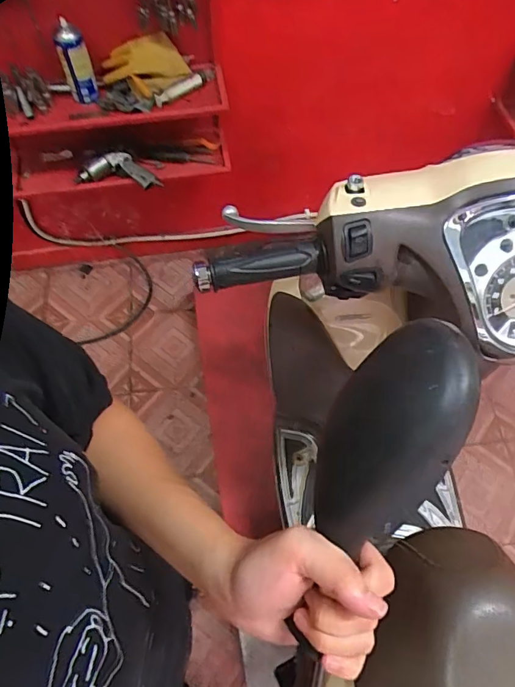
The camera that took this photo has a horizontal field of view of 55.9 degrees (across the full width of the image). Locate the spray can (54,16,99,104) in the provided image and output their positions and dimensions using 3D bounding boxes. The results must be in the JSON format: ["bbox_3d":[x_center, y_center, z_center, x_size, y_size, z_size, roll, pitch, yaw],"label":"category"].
[{"bbox_3d":[-0.410,-0.632,1.105,0.067,0.162,0.068,0,65,-1],"label":"spray can"}]

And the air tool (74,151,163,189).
[{"bbox_3d":[-0.368,-0.465,1.290,0.227,0.059,0.082,3,65,1],"label":"air tool"}]

